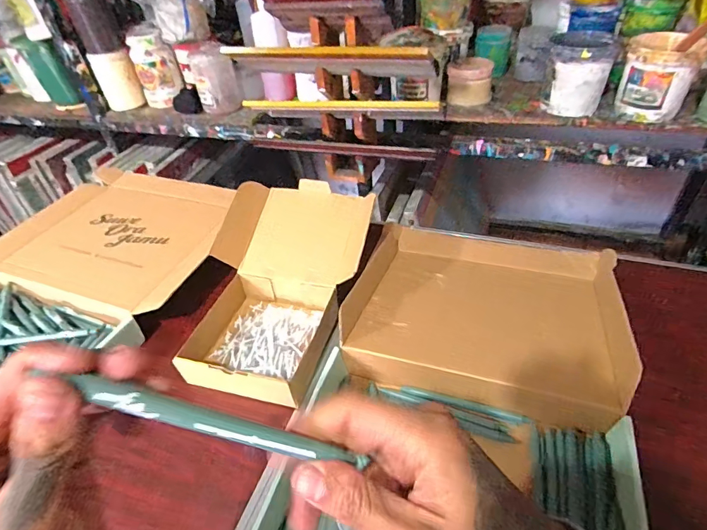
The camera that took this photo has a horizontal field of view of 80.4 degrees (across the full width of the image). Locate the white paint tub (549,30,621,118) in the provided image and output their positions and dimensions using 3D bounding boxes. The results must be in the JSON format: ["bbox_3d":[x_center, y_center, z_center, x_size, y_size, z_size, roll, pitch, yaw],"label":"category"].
[{"bbox_3d":[0.439,-0.380,0.827,0.111,0.126,0.125,10,44,18],"label":"white paint tub"}]

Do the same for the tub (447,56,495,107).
[{"bbox_3d":[0.254,-0.404,0.914,0.094,0.072,0.103,6,43,14],"label":"tub"}]

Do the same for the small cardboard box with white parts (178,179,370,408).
[{"bbox_3d":[-0.105,0.017,0.589,0.211,0.116,0.302,10,44,17],"label":"small cardboard box with white parts"}]

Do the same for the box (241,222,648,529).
[{"bbox_3d":[0.129,0.126,0.479,0.331,0.051,0.539,11,44,18],"label":"box"}]

